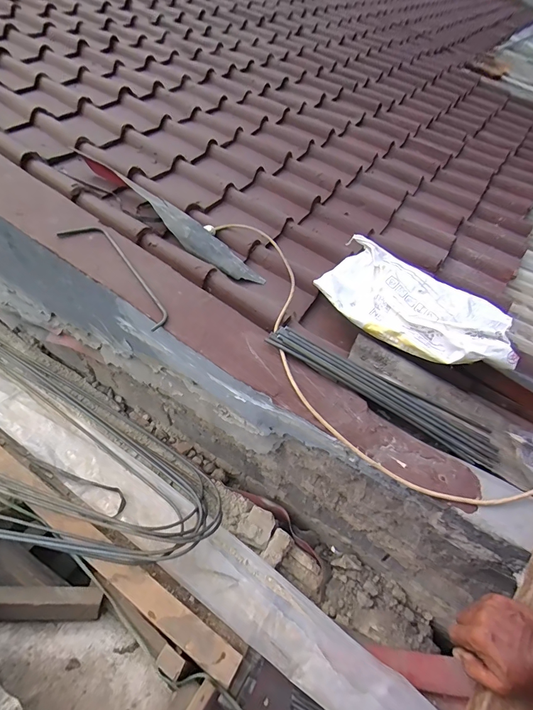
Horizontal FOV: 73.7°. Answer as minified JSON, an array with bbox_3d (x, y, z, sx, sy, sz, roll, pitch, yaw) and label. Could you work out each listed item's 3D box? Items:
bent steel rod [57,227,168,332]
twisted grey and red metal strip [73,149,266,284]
[{"bbox_3d":[-0.329,-0.182,0.789,0.087,0.016,0.353,-35,69,-28],"label":"bent steel rod"},{"bbox_3d":[-0.299,-0.406,1.008,0.713,0.041,0.099,38,56,12],"label":"twisted grey and red metal strip"}]

